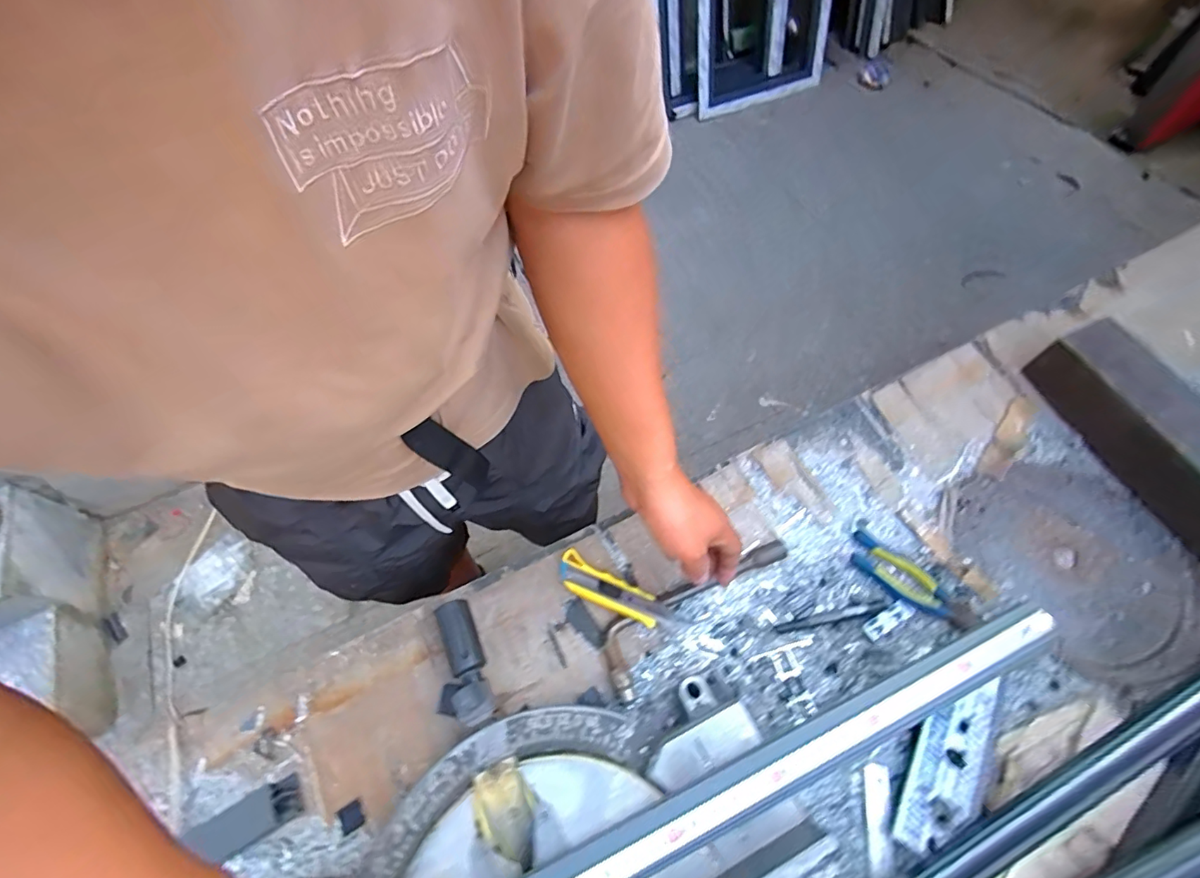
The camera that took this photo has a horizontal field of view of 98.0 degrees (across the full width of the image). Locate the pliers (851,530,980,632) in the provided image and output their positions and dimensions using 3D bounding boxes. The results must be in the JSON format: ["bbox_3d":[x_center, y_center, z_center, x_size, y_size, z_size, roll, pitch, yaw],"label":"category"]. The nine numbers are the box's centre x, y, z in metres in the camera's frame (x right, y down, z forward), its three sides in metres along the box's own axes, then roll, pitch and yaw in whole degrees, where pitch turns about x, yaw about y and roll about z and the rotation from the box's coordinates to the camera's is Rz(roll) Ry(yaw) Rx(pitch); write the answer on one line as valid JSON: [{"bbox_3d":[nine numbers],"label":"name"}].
[{"bbox_3d":[0.364,0.169,0.611,0.147,0.012,0.047,36,69,20],"label":"pliers"}]

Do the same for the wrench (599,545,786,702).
[{"bbox_3d":[0.110,0.195,0.607,0.255,0.027,0.074,-32,65,-13],"label":"wrench"}]

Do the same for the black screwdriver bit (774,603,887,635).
[{"bbox_3d":[0.264,0.204,0.596,0.128,0.007,0.011,-11,62,-3],"label":"black screwdriver bit"}]

